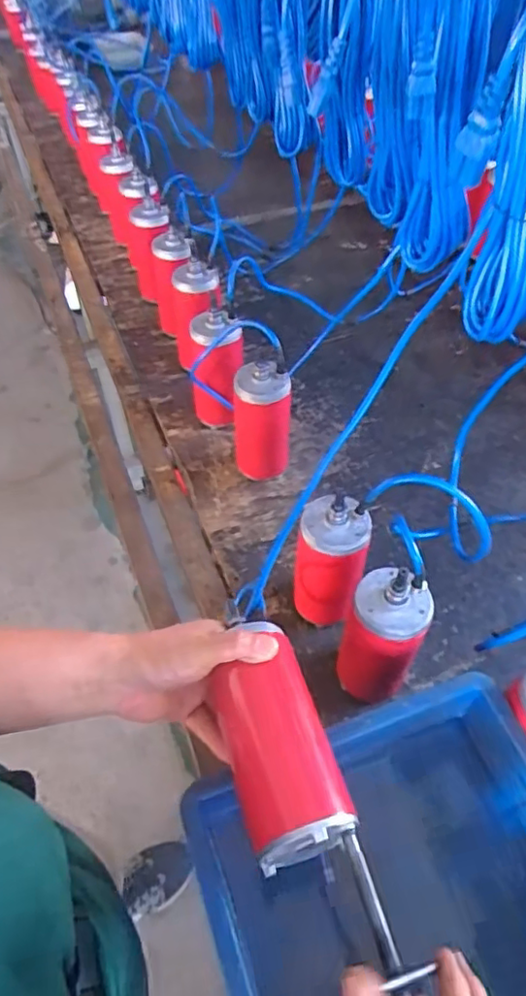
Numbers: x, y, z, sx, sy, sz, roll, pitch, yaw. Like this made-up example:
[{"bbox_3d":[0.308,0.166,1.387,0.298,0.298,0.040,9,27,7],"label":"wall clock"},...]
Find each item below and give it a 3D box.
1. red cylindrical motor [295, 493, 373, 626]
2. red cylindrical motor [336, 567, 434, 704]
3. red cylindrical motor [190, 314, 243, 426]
[{"bbox_3d":[0.076,0.085,0.679,0.075,0.196,0.062,9,51,8],"label":"red cylindrical motor"},{"bbox_3d":[0.124,0.151,0.625,0.072,0.202,0.068,0,50,0],"label":"red cylindrical motor"},{"bbox_3d":[-0.072,-0.189,0.905,0.079,0.186,0.076,0,50,0],"label":"red cylindrical motor"}]

